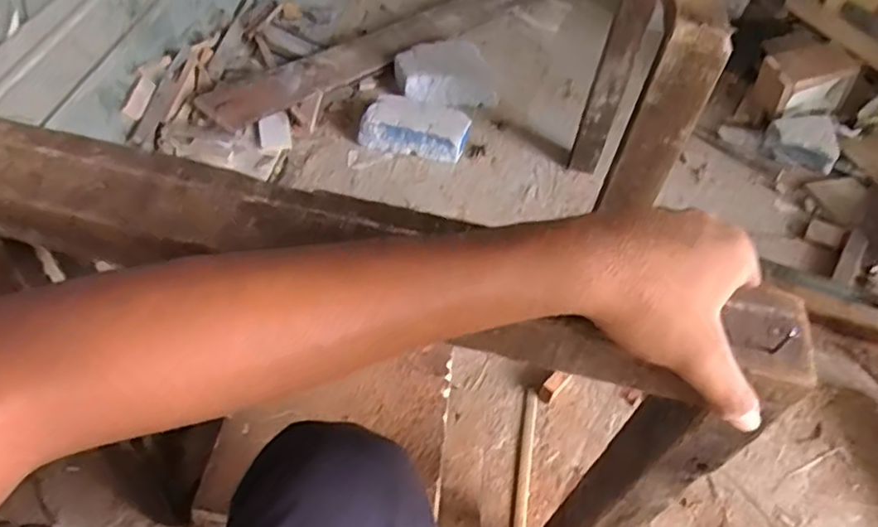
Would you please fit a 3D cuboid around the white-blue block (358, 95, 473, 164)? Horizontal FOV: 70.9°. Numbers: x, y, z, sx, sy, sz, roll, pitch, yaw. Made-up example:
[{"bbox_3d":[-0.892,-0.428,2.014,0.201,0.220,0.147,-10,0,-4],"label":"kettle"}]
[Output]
[{"bbox_3d":[-0.047,-0.273,1.250,0.214,0.066,0.102,12,49,4],"label":"white-blue block"}]

